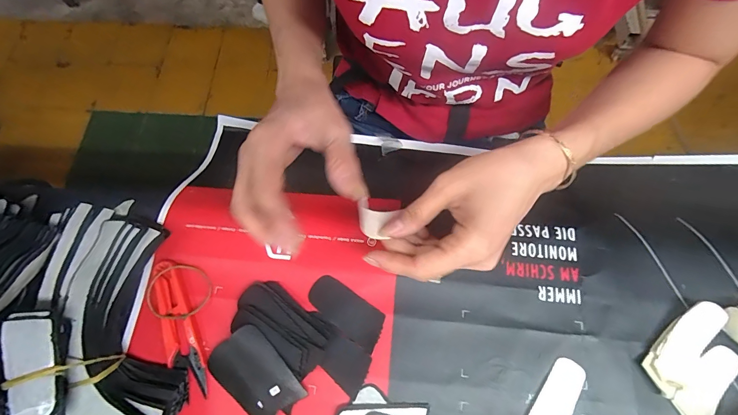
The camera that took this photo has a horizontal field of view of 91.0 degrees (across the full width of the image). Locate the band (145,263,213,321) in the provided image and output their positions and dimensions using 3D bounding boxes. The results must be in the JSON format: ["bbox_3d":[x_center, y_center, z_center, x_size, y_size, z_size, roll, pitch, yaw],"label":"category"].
[{"bbox_3d":[-0.167,0.074,0.319,0.051,0.010,0.049,-1,70,1],"label":"band"}]

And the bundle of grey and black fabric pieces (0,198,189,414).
[{"bbox_3d":[-0.210,0.087,0.286,0.103,0.068,0.207,-9,70,-2],"label":"bundle of grey and black fabric pieces"}]

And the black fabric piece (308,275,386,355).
[{"bbox_3d":[-0.020,0.089,0.315,0.071,0.004,0.033,33,74,13],"label":"black fabric piece"}]

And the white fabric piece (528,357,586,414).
[{"bbox_3d":[0.149,0.155,0.288,0.027,0.005,0.068,34,74,13],"label":"white fabric piece"}]

